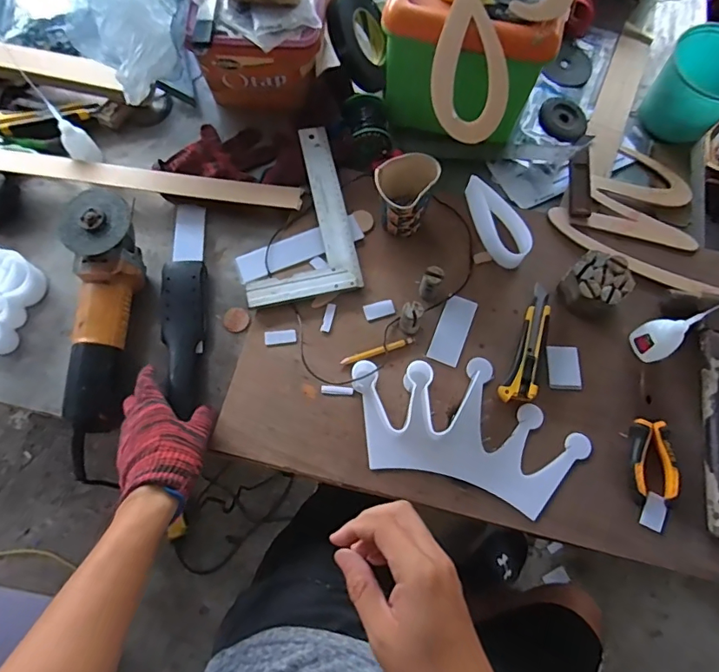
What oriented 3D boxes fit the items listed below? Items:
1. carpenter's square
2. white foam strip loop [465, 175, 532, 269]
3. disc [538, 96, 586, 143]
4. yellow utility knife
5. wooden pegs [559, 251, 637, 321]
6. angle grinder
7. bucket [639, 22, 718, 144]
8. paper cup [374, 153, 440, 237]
[{"bbox_3d":[-0.091,-0.165,0.658,0.146,0.021,0.247,-11,71,-5],"label":"carpenter's square"},{"bbox_3d":[0.182,-0.153,0.650,0.042,0.050,0.129,-24,73,-9],"label":"white foam strip loop"},{"bbox_3d":[0.310,-0.329,0.735,0.073,0.007,0.087,25,72,8],"label":"disc"},{"bbox_3d":[0.216,0.012,0.604,0.041,0.014,0.159,23,72,7],"label":"yellow utility knife"},{"bbox_3d":[0.299,-0.064,0.612,0.074,0.049,0.075,0,71,-1],"label":"wooden pegs"},{"bbox_3d":[-0.318,-0.031,0.595,0.080,0.071,0.288,0,84,-1],"label":"angle grinder"},{"bbox_3d":[0.491,-0.360,0.700,0.116,0.106,0.127,0,71,-1],"label":"bucket"},{"bbox_3d":[0.056,-0.177,0.625,0.069,0.091,0.080,31,73,10],"label":"paper cup"}]

